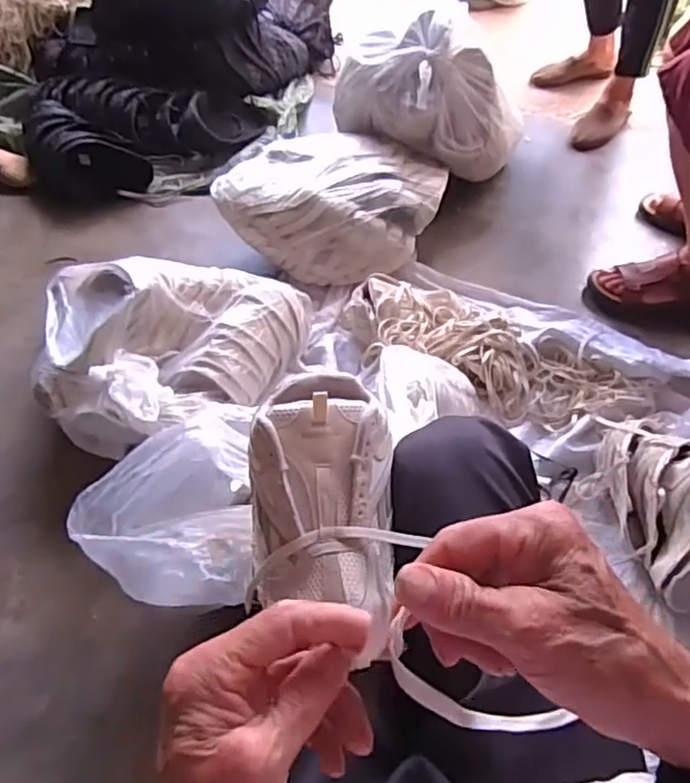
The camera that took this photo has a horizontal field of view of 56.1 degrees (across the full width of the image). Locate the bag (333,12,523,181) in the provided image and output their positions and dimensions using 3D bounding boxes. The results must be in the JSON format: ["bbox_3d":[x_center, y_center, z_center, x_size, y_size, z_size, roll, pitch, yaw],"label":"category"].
[{"bbox_3d":[0.180,-0.628,1.396,0.415,0.262,0.221,5,56,8],"label":"bag"}]

